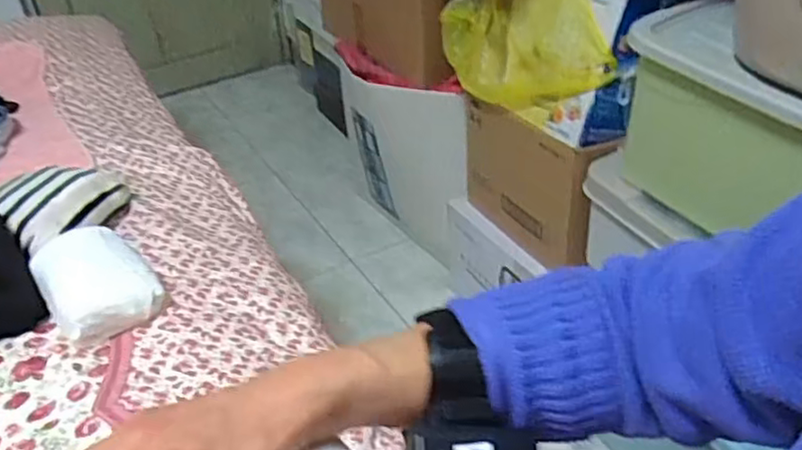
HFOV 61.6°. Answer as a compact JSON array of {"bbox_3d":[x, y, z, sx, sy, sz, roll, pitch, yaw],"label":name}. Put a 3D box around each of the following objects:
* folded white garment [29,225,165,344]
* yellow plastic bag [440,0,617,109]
[{"bbox_3d":[-0.316,0.055,0.696,0.099,0.057,0.133,-26,40,-29],"label":"folded white garment"},{"bbox_3d":[0.195,-0.292,1.056,0.092,0.204,0.328,-26,40,-29],"label":"yellow plastic bag"}]

